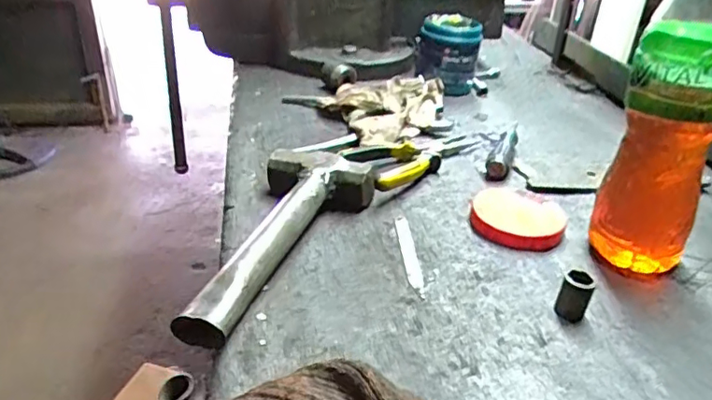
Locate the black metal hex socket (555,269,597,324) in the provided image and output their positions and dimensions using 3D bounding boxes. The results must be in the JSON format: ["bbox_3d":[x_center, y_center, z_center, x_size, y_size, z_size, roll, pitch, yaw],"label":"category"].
[{"bbox_3d":[0.171,0.076,0.446,0.023,0.035,0.024,17,33,23],"label":"black metal hex socket"}]

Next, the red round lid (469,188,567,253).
[{"bbox_3d":[0.155,0.016,0.547,0.087,0.025,0.072,15,32,18],"label":"red round lid"}]

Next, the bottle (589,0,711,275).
[{"bbox_3d":[0.259,-0.067,0.469,0.074,0.265,0.081,17,33,23],"label":"bottle"}]

